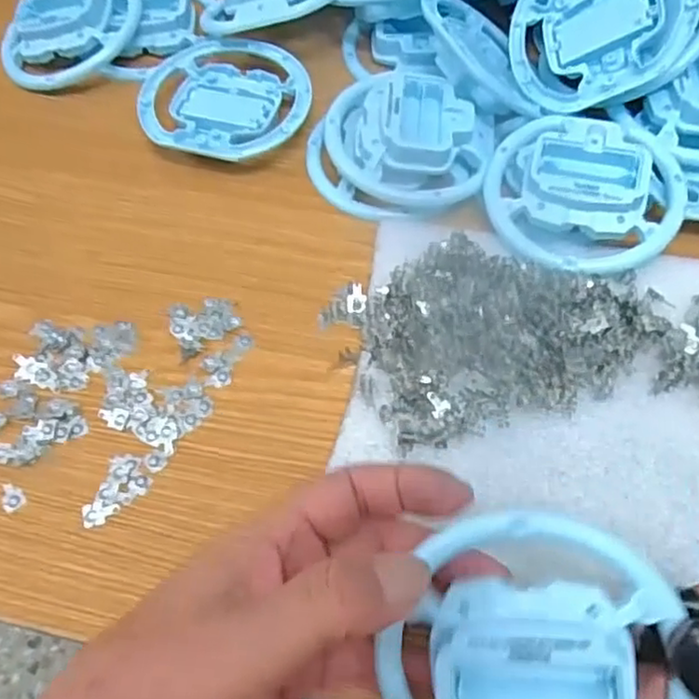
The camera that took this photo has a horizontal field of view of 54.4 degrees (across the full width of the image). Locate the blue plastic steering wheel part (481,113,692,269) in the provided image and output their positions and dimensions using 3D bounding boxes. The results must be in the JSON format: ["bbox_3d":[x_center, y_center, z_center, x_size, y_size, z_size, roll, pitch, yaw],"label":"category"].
[{"bbox_3d":[0.126,-0.089,0.366,0.104,0.023,0.091,21,64,13],"label":"blue plastic steering wheel part"}]

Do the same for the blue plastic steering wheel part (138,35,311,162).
[{"bbox_3d":[-0.079,-0.159,0.436,0.110,0.023,0.098,15,63,10],"label":"blue plastic steering wheel part"}]

